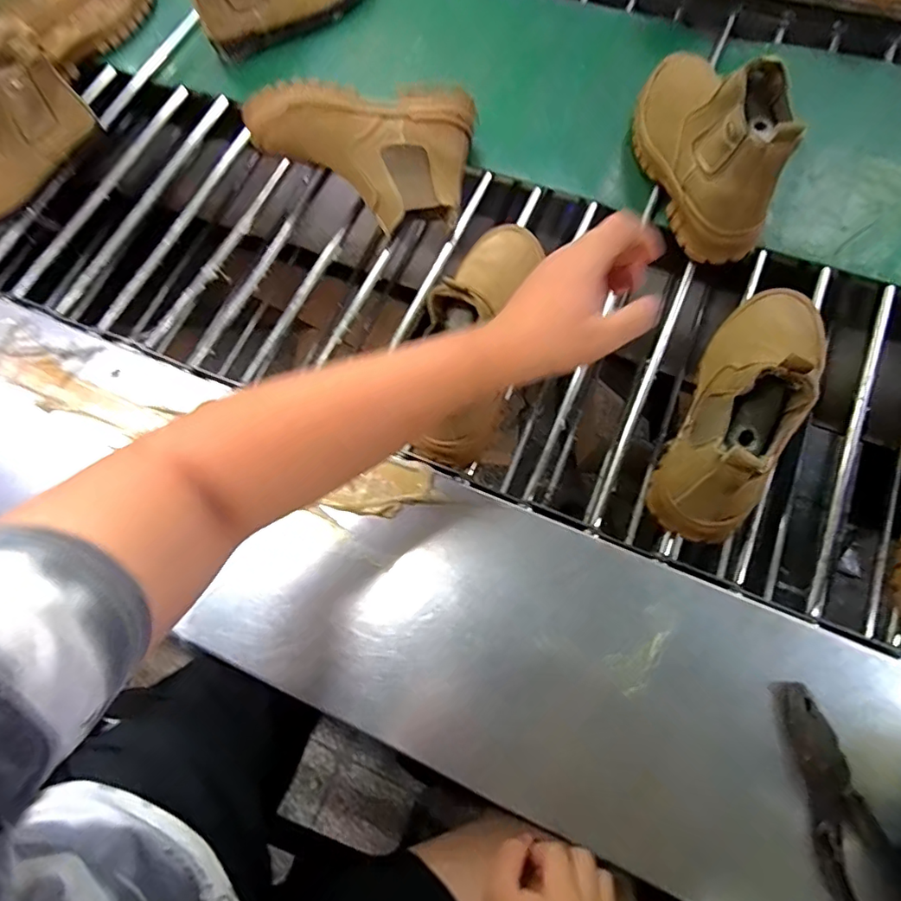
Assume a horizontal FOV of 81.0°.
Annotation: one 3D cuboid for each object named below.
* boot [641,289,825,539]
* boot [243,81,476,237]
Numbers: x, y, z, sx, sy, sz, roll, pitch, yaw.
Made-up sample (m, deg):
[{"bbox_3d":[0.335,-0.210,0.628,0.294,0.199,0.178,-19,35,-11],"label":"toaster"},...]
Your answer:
[{"bbox_3d":[0.279,-0.058,0.478,0.088,0.141,0.276,30,77,16],"label":"boot"},{"bbox_3d":[-0.114,-0.378,0.652,0.269,0.100,0.162,17,74,13],"label":"boot"}]

